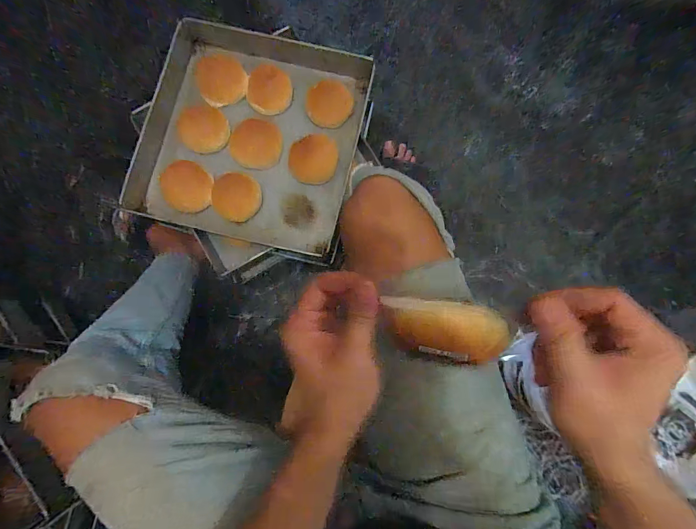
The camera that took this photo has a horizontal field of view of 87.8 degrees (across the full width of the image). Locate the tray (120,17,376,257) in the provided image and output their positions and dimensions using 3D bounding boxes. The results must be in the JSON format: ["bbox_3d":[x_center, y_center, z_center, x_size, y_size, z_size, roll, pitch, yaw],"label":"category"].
[{"bbox_3d":[-0.192,-0.267,0.749,0.423,0.066,0.432,12,84,2],"label":"tray"}]

